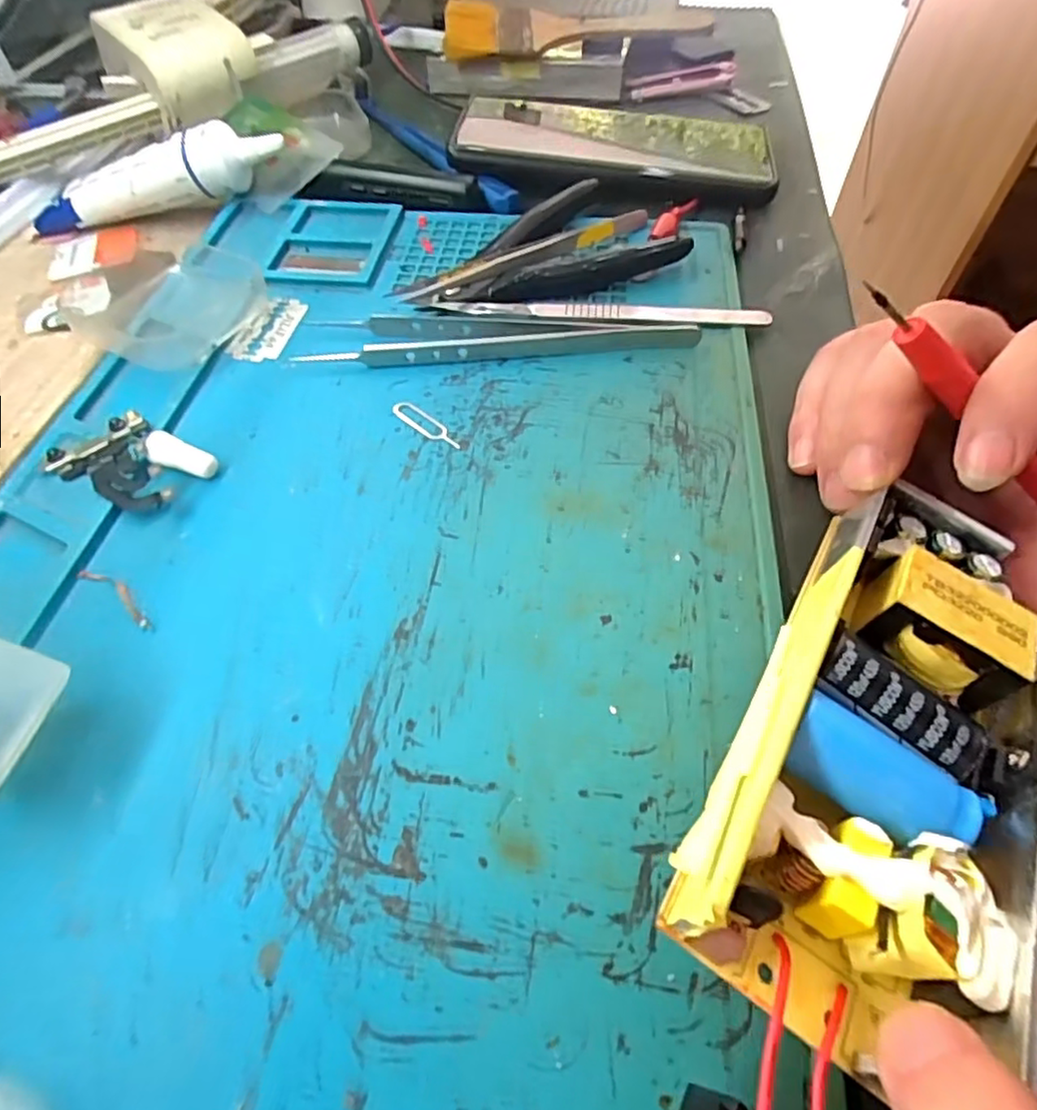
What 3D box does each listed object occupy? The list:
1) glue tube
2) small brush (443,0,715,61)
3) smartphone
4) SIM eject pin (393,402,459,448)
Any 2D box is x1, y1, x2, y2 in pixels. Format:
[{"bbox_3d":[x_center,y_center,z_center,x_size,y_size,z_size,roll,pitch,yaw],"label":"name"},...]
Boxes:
[{"bbox_3d":[-0.177,-0.181,0.308,0.125,0.026,0.023,-14,55,7],"label":"glue tube"},{"bbox_3d":[0.032,-0.337,0.400,0.160,0.012,0.066,-11,61,-6],"label":"small brush"},{"bbox_3d":[0.049,-0.219,0.339,0.162,0.014,0.085,5,55,4],"label":"smartphone"},{"bbox_3d":[-0.033,-0.047,0.229,0.033,0.004,0.009,36,67,20],"label":"SIM eject pin"}]

